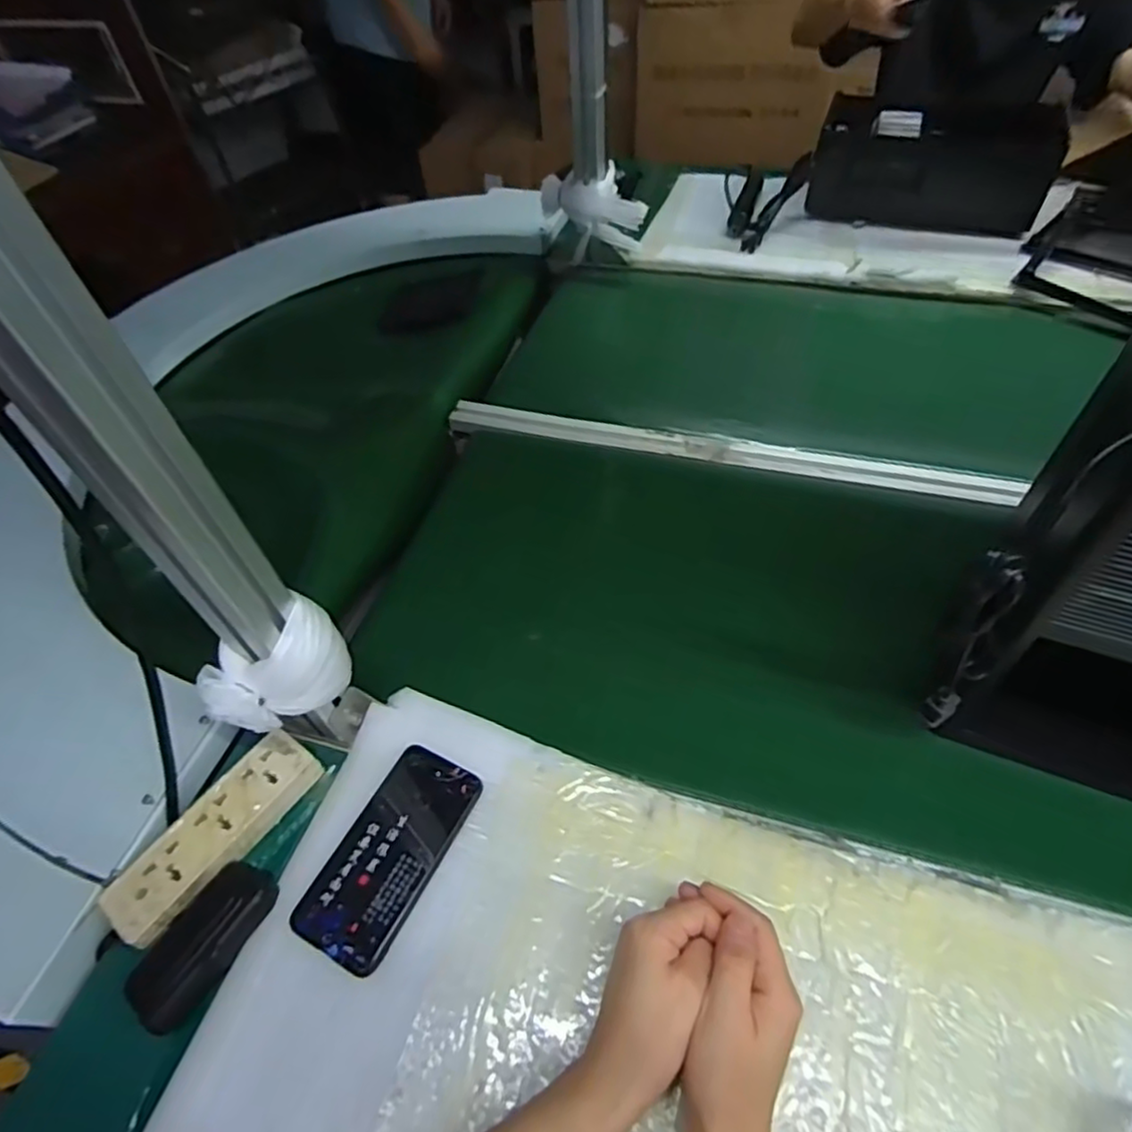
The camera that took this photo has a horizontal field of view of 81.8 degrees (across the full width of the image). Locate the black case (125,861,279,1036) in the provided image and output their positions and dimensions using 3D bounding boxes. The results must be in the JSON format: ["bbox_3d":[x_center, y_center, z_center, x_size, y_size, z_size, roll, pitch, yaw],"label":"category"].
[{"bbox_3d":[-0.264,0.268,0.470,0.055,0.021,0.109,25,57,22],"label":"black case"}]

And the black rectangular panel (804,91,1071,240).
[{"bbox_3d":[0.594,-0.666,1.069,0.344,0.138,0.177,14,54,16],"label":"black rectangular panel"}]

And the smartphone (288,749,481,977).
[{"bbox_3d":[-0.134,0.218,0.501,0.075,0.014,0.153,20,56,20],"label":"smartphone"}]

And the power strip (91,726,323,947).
[{"bbox_3d":[-0.275,0.209,0.515,0.054,0.027,0.168,29,59,25],"label":"power strip"}]

